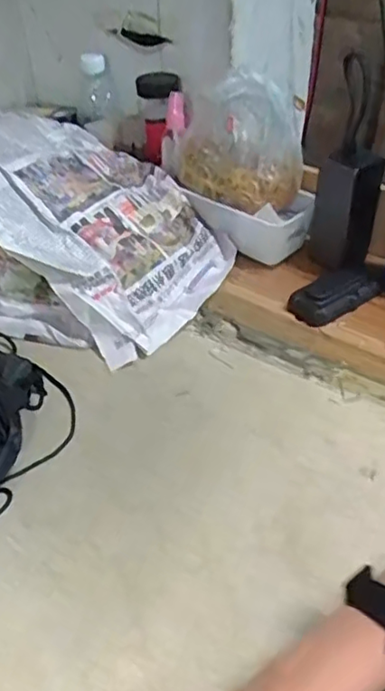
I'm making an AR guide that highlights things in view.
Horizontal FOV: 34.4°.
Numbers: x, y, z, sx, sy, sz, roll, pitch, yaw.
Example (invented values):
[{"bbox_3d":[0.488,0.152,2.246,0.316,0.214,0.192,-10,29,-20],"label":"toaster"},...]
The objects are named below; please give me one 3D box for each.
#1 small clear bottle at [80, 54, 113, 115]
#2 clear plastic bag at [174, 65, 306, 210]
[{"bbox_3d":[-0.124,-0.341,0.812,0.030,0.074,0.029,-9,42,-8],"label":"small clear bottle"},{"bbox_3d":[0.040,-0.237,0.713,0.164,0.125,0.081,26,49,28],"label":"clear plastic bag"}]

